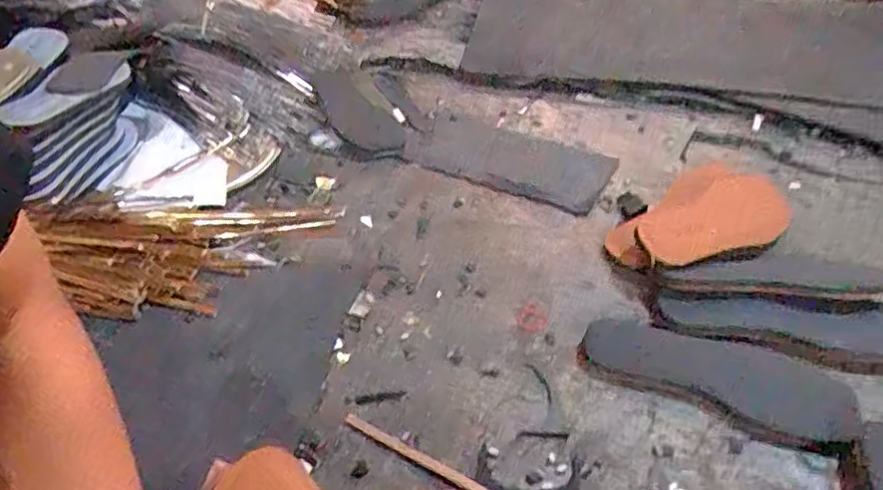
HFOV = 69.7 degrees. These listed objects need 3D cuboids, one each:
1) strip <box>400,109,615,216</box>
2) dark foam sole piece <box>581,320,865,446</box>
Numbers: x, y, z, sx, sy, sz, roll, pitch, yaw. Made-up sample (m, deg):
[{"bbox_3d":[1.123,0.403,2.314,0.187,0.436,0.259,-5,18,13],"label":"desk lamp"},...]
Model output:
[{"bbox_3d":[0.091,-0.120,0.870,0.268,0.012,0.148,19,45,22],"label":"strip"},{"bbox_3d":[0.251,0.117,0.582,0.231,0.008,0.083,16,43,19],"label":"dark foam sole piece"}]

